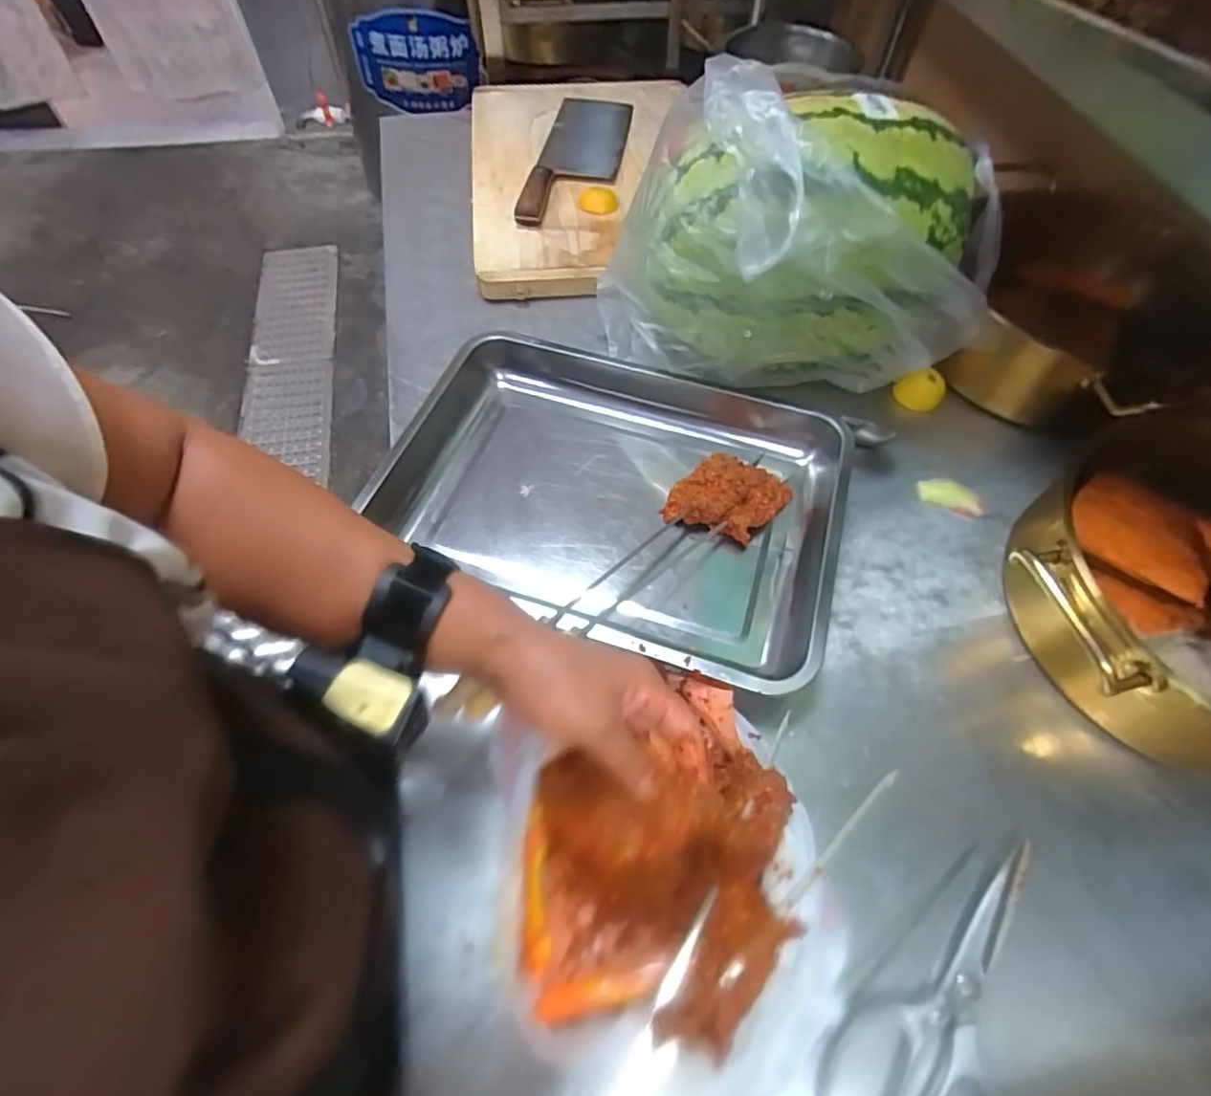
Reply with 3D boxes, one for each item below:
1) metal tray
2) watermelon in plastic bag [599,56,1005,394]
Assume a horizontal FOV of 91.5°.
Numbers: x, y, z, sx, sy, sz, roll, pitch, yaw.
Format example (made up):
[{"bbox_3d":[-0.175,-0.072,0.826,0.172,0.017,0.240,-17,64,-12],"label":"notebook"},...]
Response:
[{"bbox_3d":[0.009,-0.057,0.539,0.400,0.051,0.278,21,61,11],"label":"metal tray"},{"bbox_3d":[0.180,-0.277,0.541,0.320,0.223,0.203,-12,60,-10],"label":"watermelon in plastic bag"}]

